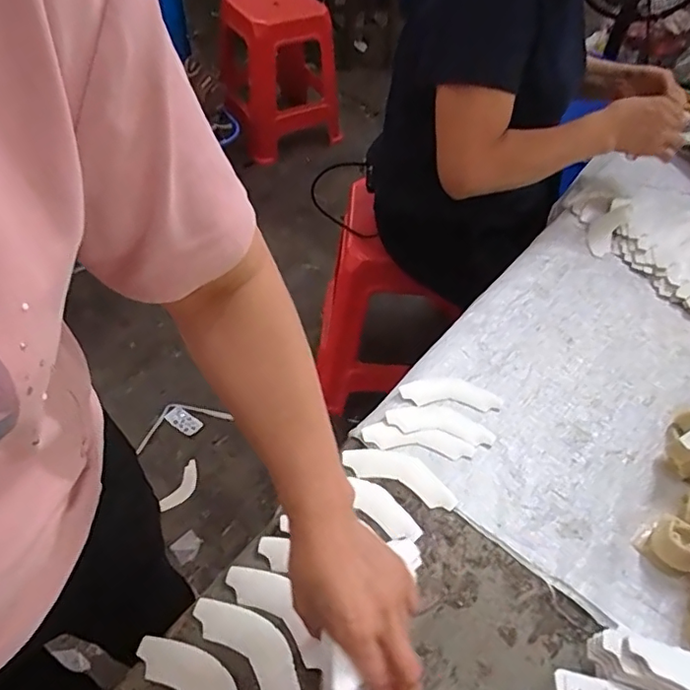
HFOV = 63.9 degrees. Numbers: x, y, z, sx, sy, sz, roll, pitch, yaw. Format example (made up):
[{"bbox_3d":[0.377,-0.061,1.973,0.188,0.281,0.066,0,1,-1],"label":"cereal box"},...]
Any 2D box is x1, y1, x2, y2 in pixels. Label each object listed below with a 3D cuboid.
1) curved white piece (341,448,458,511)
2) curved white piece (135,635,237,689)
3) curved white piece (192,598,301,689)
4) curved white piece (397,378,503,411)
[{"bbox_3d":[0.056,0.127,0.551,0.113,0.008,0.042,19,50,10],"label":"curved white piece"},{"bbox_3d":[-0.109,0.261,0.418,0.116,0.004,0.041,36,55,23],"label":"curved white piece"},{"bbox_3d":[-0.071,0.242,0.439,0.115,0.005,0.041,37,55,23],"label":"curved white piece"},{"bbox_3d":[0.117,0.052,0.616,0.113,0.015,0.035,1,49,-6],"label":"curved white piece"}]

